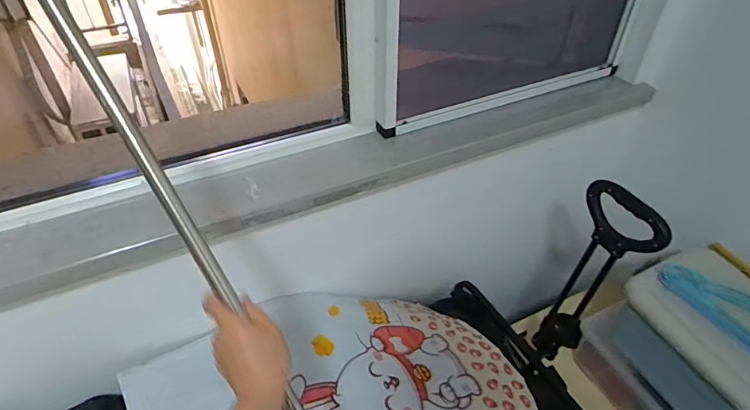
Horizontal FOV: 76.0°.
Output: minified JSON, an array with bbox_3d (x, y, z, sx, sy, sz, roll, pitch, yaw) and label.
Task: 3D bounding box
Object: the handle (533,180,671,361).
[{"bbox_3d":[0.402,0.144,0.943,0.059,0.435,0.151,-17,51,-29],"label":"handle"}]

